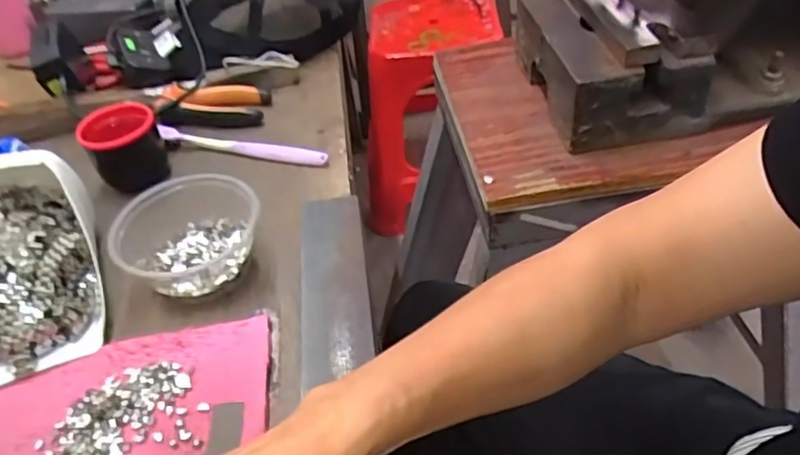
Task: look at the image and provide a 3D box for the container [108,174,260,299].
[{"bbox_3d":[-0.161,0.008,0.478,0.103,0.048,0.103,-3,43,3],"label":"container"}]

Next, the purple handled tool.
[{"bbox_3d":[-0.151,-0.080,0.589,0.173,0.015,0.017,10,46,16],"label":"purple handled tool"}]

